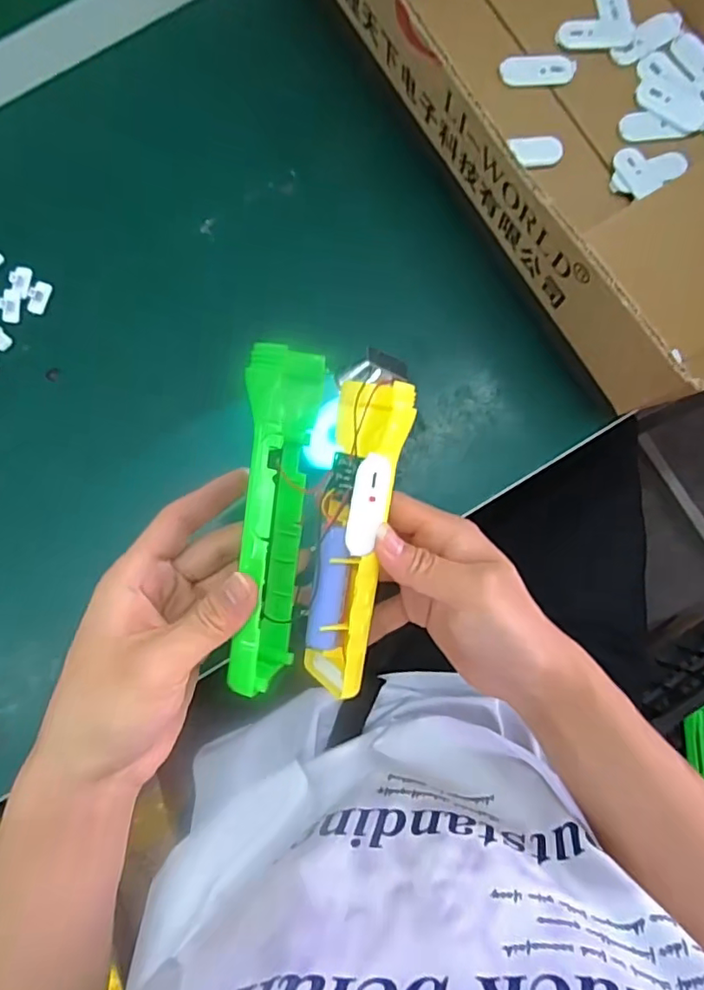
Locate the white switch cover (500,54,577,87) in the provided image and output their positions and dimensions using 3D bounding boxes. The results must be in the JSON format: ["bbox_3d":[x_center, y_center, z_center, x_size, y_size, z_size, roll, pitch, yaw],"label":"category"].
[{"bbox_3d":[0.121,-0.278,0.368,0.048,0.004,0.019,-4,84,0],"label":"white switch cover"}]

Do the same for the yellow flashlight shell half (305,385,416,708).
[{"bbox_3d":[0.001,0.021,0.289,0.037,0.041,0.162,9,92,-1],"label":"yellow flashlight shell half"}]

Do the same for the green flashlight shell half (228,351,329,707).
[{"bbox_3d":[-0.037,0.013,0.270,0.029,0.045,0.160,6,101,-1],"label":"green flashlight shell half"}]

